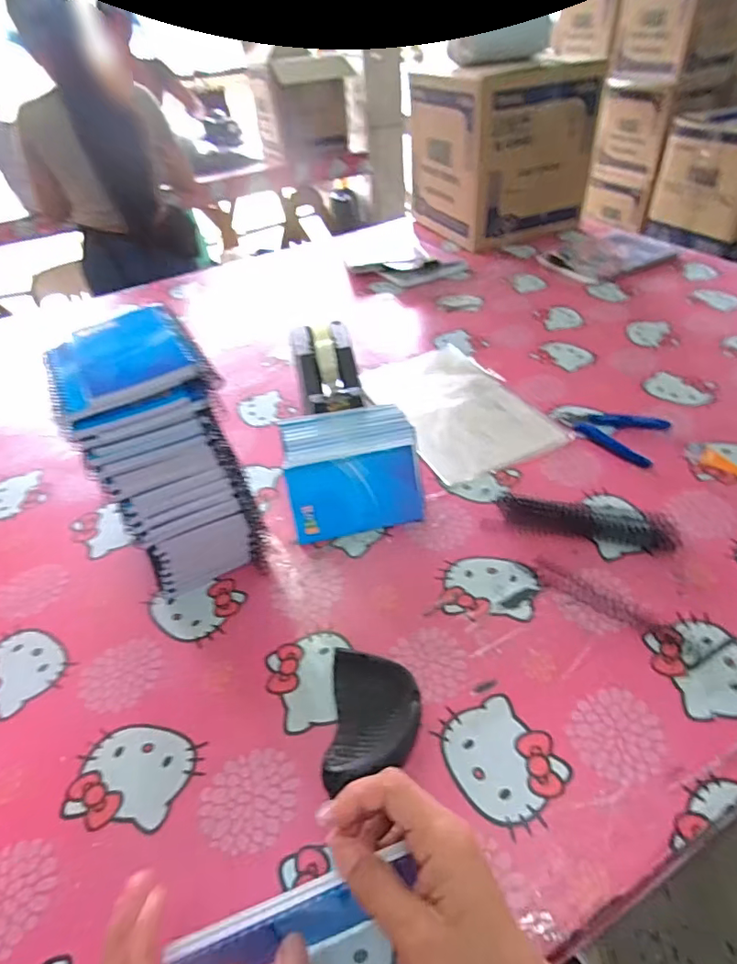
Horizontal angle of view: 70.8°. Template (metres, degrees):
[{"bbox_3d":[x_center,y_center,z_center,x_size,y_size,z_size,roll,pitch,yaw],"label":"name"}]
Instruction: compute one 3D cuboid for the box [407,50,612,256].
[{"bbox_3d":[0.284,-0.719,1.135,0.279,0.283,0.287,-18,45,-13],"label":"box"}]

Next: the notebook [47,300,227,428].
[{"bbox_3d":[-0.190,-0.098,0.406,0.110,0.016,0.121,-23,45,-17],"label":"notebook"}]

